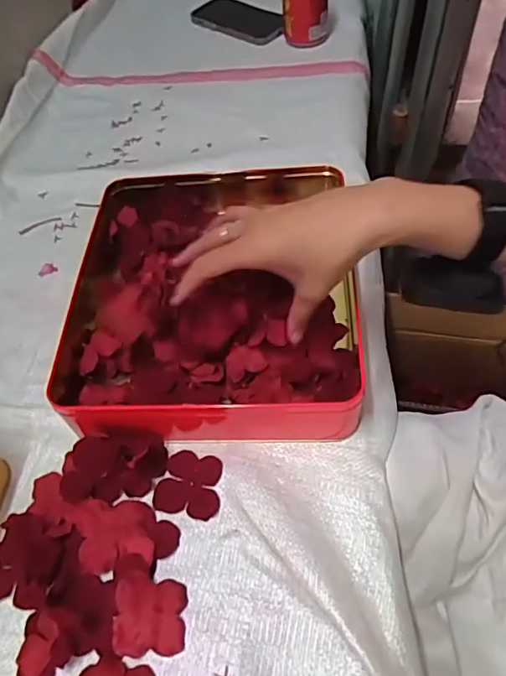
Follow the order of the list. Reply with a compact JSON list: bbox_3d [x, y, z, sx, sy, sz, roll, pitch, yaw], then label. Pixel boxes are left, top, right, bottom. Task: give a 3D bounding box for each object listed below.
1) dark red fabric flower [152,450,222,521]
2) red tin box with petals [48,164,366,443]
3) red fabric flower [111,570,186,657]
[{"bbox_3d":[-0.048,0.112,0.397,0.049,0.004,0.047,7,64,13],"label":"dark red fabric flower"},{"bbox_3d":[-0.038,-0.047,0.466,0.260,0.067,0.274,-3,55,3],"label":"red tin box with petals"},{"bbox_3d":[-0.068,0.182,0.340,0.046,0.016,0.046,1,56,6],"label":"red fabric flower"}]

